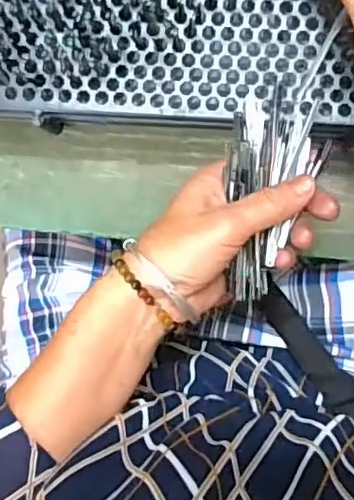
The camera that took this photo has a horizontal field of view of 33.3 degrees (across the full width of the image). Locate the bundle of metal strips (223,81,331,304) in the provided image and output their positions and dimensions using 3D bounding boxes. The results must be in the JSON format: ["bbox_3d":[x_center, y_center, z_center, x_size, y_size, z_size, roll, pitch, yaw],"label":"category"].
[{"bbox_3d":[0.056,-0.034,0.355,0.055,0.029,0.129,8,85,2],"label":"bundle of metal strips"}]

